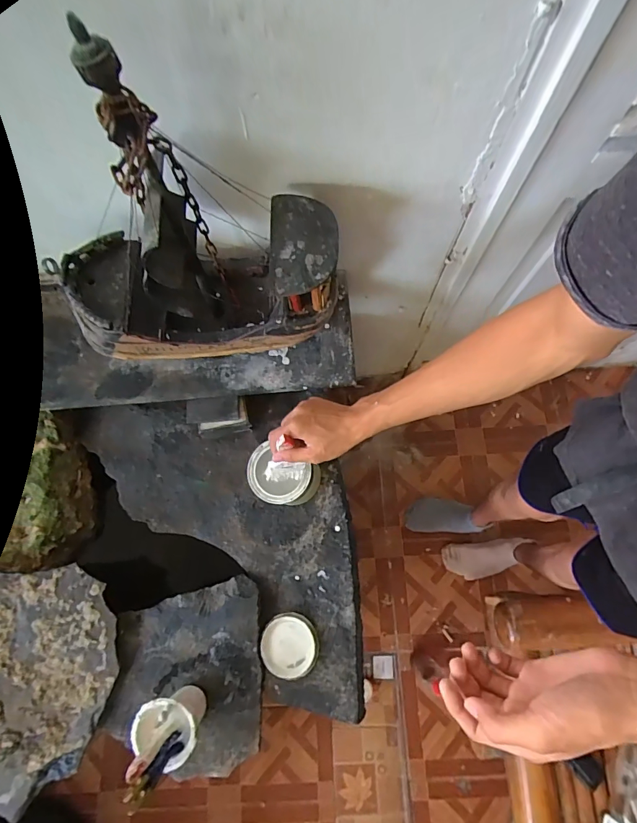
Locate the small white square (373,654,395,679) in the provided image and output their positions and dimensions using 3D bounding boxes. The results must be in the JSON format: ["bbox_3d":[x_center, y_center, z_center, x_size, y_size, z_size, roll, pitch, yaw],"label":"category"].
[{"bbox_3d":[0.185,0.729,1.173,0.059,0.015,0.066,-1,73,0],"label":"small white square"}]

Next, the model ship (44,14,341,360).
[{"bbox_3d":[-0.200,-0.244,0.574,0.446,0.394,0.192,-4,73,-1],"label":"model ship"}]

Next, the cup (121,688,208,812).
[{"bbox_3d":[-0.233,0.489,0.628,0.087,0.192,0.093,0,73,1],"label":"cup"}]

